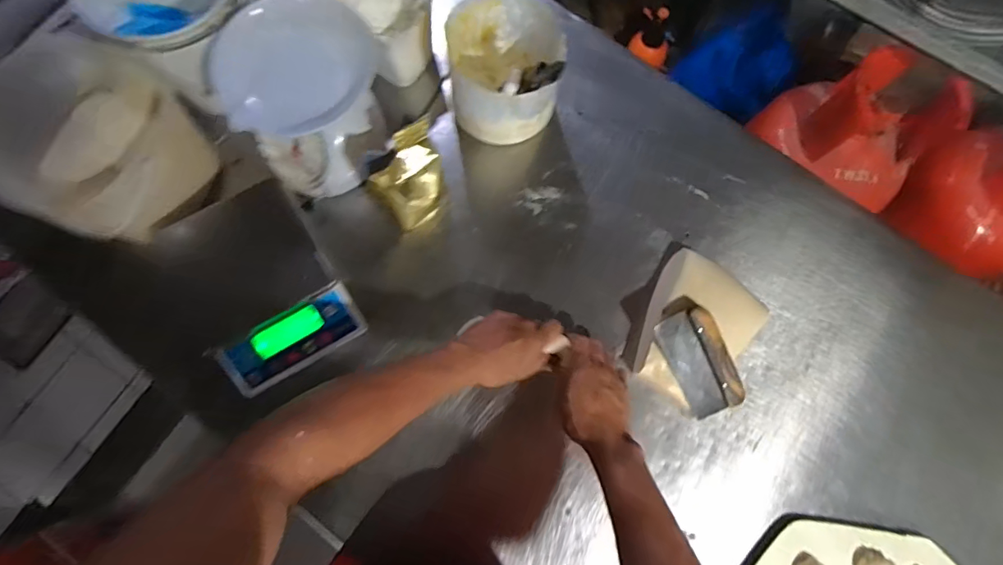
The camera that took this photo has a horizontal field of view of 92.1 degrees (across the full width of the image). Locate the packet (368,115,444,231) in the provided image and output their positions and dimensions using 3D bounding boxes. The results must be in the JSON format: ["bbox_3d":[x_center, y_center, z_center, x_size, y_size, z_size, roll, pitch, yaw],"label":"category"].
[{"bbox_3d":[-0.124,-0.138,0.680,0.101,0.178,0.051,-34,79,-8],"label":"packet"}]

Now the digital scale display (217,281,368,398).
[{"bbox_3d":[-0.276,0.075,0.645,0.176,0.021,0.076,-30,98,-7],"label":"digital scale display"}]

